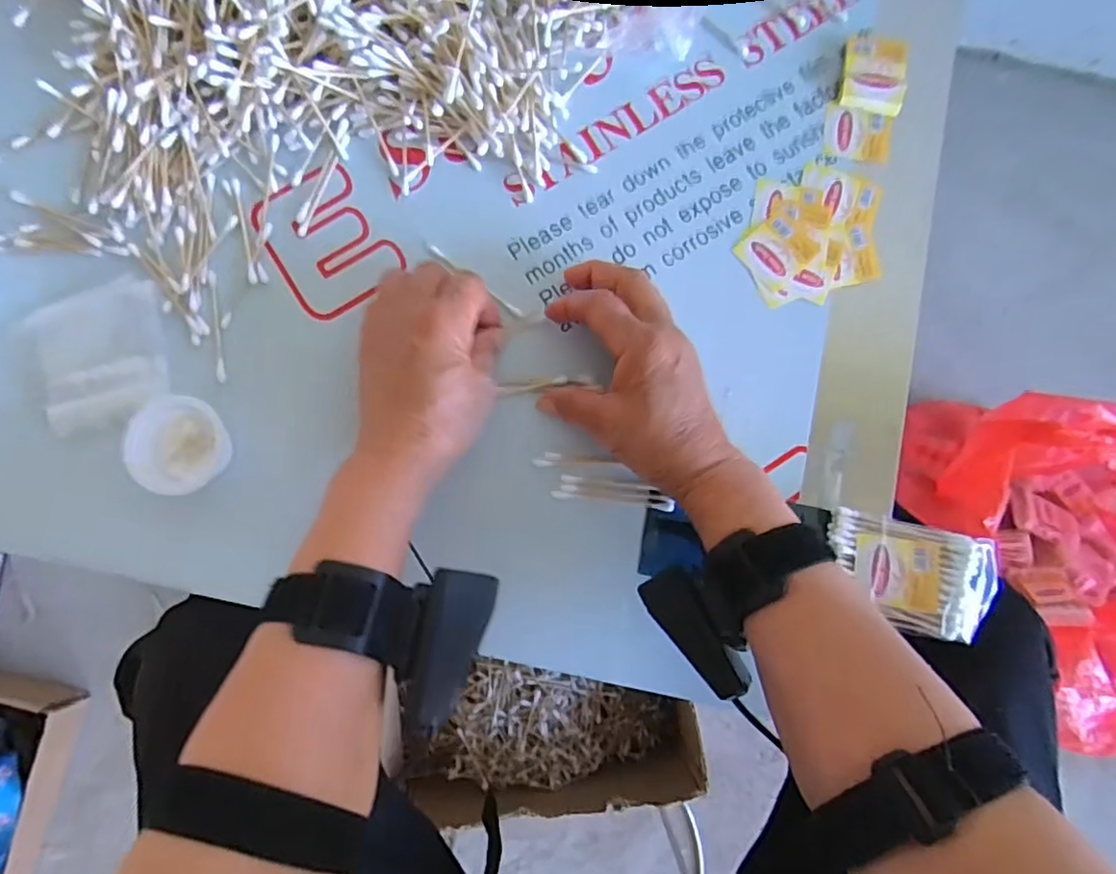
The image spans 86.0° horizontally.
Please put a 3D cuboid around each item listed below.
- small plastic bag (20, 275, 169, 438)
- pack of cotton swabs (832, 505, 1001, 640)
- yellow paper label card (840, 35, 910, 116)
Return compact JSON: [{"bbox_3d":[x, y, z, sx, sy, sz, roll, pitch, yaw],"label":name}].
[{"bbox_3d":[-0.274,-0.051,0.360,0.074,0.005,0.081,-21,84,-4],"label":"small plastic bag"},{"bbox_3d":[0.202,0.080,0.344,0.087,0.021,0.059,12,81,14],"label":"pack of cotton swabs"},{"bbox_3d":[0.211,-0.242,0.399,0.041,0.011,0.049,8,83,-1],"label":"yellow paper label card"}]

